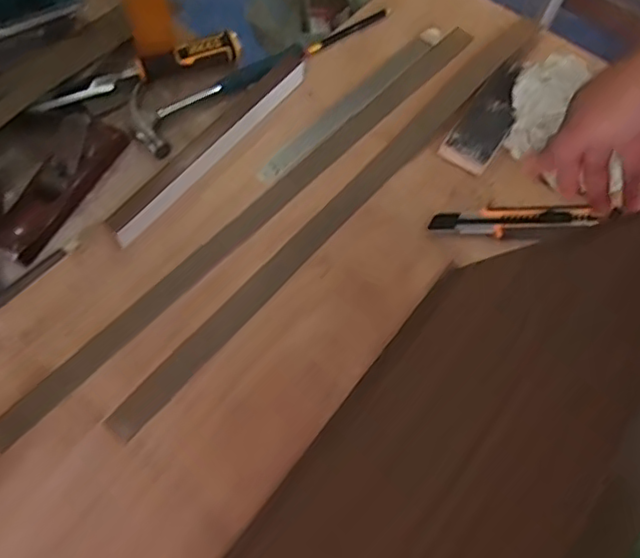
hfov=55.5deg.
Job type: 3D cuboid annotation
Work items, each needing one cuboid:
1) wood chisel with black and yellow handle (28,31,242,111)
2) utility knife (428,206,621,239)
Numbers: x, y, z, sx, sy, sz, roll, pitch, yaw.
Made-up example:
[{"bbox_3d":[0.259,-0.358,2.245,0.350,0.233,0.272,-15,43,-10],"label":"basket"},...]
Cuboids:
[{"bbox_3d":[-0.221,-0.256,0.749,0.254,0.022,0.037,-22,67,-13],"label":"wood chisel with black and yellow handle"},{"bbox_3d":[0.225,-0.066,0.672,0.200,0.009,0.034,-3,64,0],"label":"utility knife"}]

